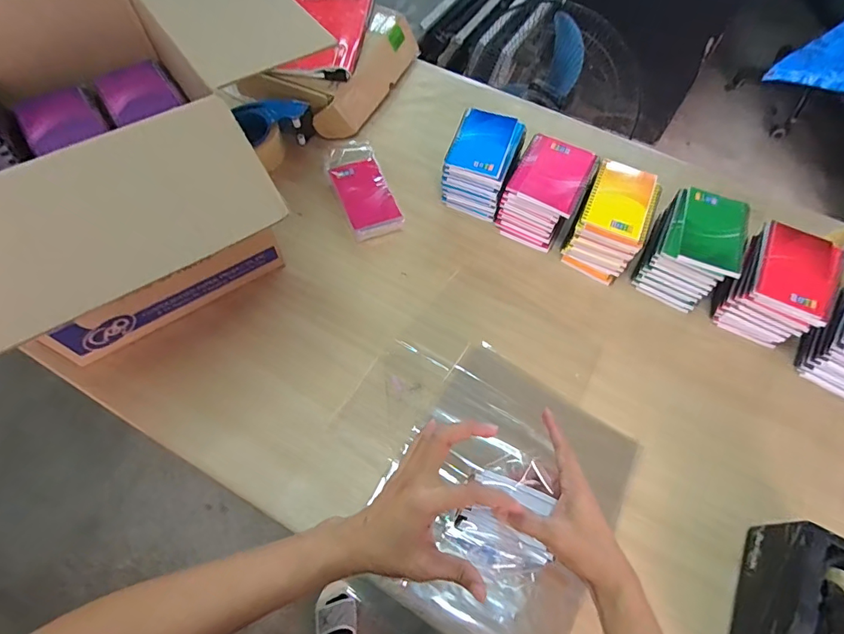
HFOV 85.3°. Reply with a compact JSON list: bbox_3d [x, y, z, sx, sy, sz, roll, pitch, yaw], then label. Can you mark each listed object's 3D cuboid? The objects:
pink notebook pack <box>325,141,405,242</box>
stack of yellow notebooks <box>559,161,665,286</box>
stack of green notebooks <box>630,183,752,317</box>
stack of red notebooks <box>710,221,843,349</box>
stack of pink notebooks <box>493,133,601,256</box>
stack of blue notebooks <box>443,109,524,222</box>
[{"bbox_3d":[-0.104,-0.220,0.779,0.086,0.024,0.197,-18,64,-12],"label":"pink notebook pack"},{"bbox_3d":[0.295,-0.150,0.720,0.100,0.102,0.152,25,63,10],"label":"stack of yellow notebooks"},{"bbox_3d":[0.405,-0.105,0.700,0.115,0.107,0.146,26,63,11],"label":"stack of green notebooks"},{"bbox_3d":[0.506,-0.045,0.663,0.110,0.106,0.134,31,64,13],"label":"stack of red notebooks"},{"bbox_3d":[0.203,-0.206,0.750,0.111,0.101,0.150,26,63,11],"label":"stack of pink notebooks"},{"bbox_3d":[0.100,-0.256,0.770,0.103,0.095,0.137,21,62,8],"label":"stack of blue notebooks"}]

